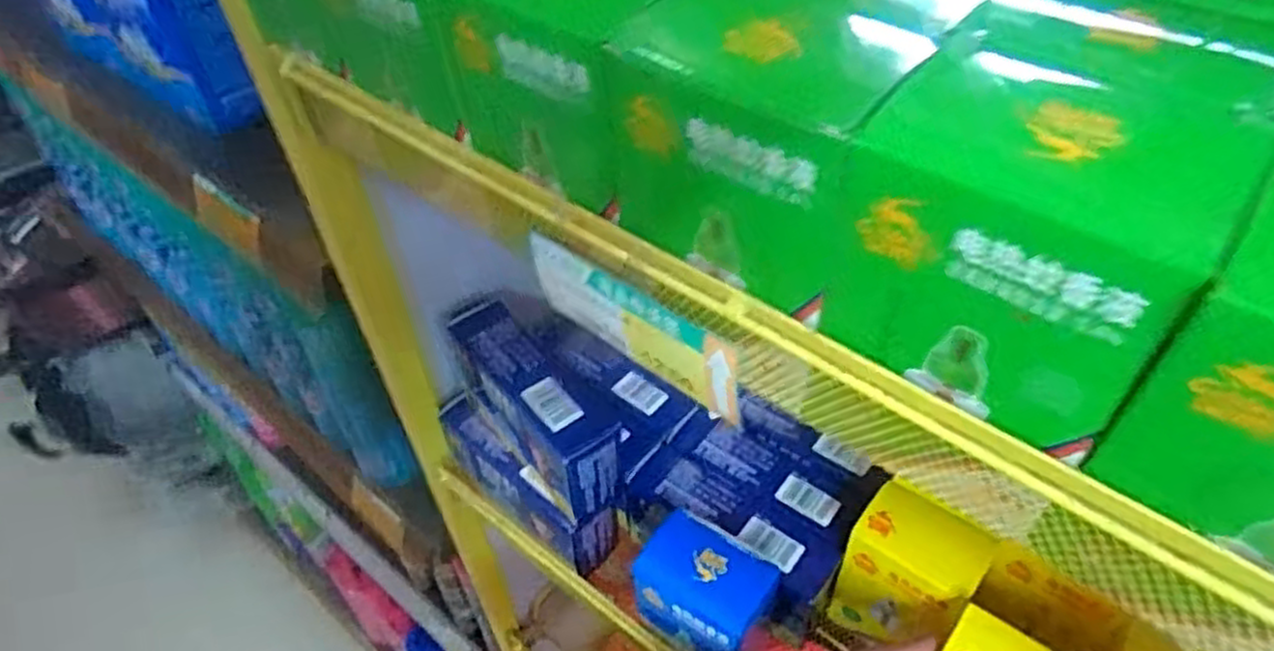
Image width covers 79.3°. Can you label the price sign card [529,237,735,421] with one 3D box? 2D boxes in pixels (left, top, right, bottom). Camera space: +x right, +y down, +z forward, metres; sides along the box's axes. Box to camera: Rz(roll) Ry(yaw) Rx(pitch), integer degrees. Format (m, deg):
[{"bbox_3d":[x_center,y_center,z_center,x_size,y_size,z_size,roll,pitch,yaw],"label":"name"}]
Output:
[{"bbox_3d":[-0.003,-0.002,0.246,0.084,0.032,0.006,34,56,30],"label":"price sign card"}]

